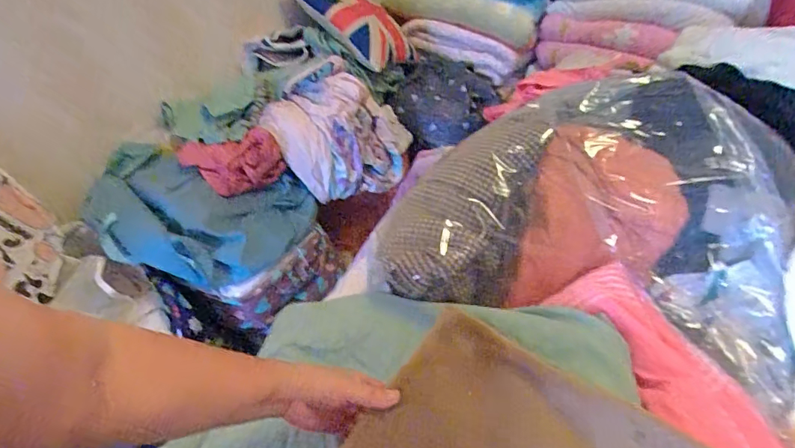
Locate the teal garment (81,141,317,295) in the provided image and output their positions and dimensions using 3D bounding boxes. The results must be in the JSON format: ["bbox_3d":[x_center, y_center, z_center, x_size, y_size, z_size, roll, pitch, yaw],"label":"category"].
[{"bbox_3d":[-0.526,-0.034,1.191,0.564,0.160,0.401,11,48,-1],"label":"teal garment"}]

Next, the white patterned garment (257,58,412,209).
[{"bbox_3d":[-0.172,-0.260,1.391,0.405,0.322,0.331,-5,41,0],"label":"white patterned garment"}]

